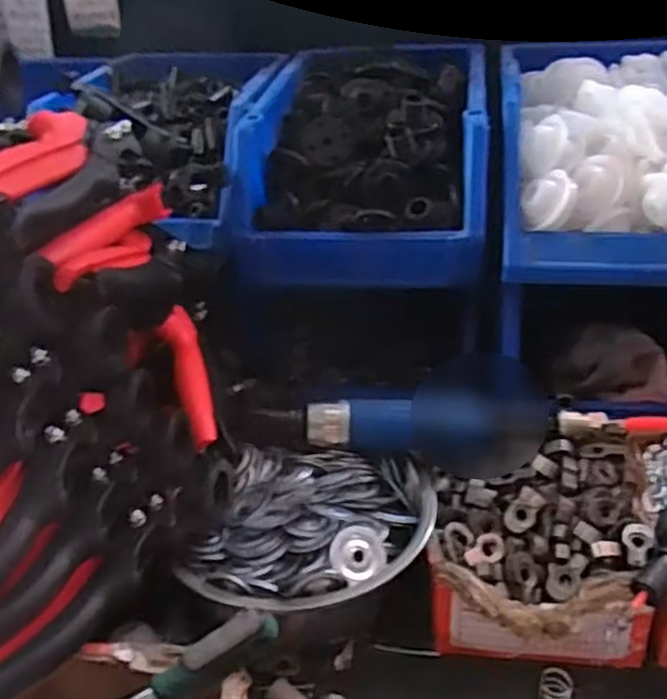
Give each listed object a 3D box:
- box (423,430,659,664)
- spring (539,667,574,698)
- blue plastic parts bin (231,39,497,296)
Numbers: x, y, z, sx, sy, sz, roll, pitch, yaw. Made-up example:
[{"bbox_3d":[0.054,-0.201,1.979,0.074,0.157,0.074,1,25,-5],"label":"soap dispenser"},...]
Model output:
[{"bbox_3d":[0.136,0.131,0.512,0.135,0.087,0.161,4,31,12],"label":"box"},{"bbox_3d":[0.133,0.204,0.457,0.019,0.020,0.016,11,32,22],"label":"spring"},{"bbox_3d":[0.038,-0.186,0.712,0.198,0.126,0.321,2,30,9],"label":"blue plastic parts bin"}]

